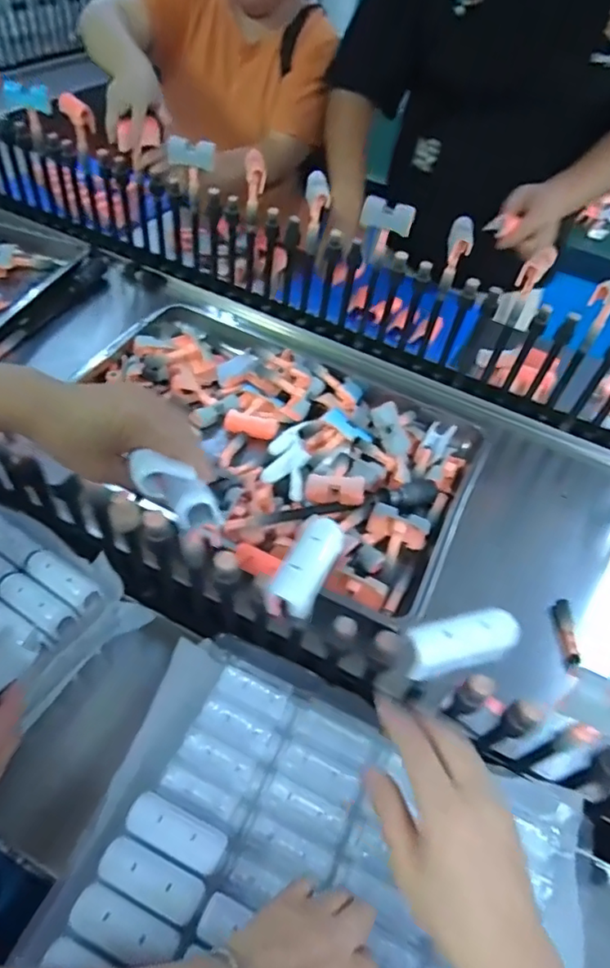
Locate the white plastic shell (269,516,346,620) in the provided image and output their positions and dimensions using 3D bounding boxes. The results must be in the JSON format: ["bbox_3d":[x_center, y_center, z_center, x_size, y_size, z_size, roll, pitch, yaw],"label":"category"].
[{"bbox_3d":[0.001,0.061,0.420,0.022,0.039,0.074,12,75,51],"label":"white plastic shell"}]

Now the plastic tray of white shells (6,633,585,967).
[{"bbox_3d":[0.011,0.301,0.419,0.348,0.058,0.264,21,53,11],"label":"plastic tray of white shells"}]

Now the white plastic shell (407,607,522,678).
[{"bbox_3d":[0.111,0.112,0.391,0.079,0.033,0.028,-9,53,-12],"label":"white plastic shell"}]

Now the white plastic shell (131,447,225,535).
[{"bbox_3d":[-0.090,0.008,0.409,0.022,0.079,0.028,-20,40,36],"label":"white plastic shell"}]

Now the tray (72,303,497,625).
[{"bbox_3d":[-0.048,-0.071,0.807,0.567,0.059,0.410,24,53,14],"label":"tray"}]

